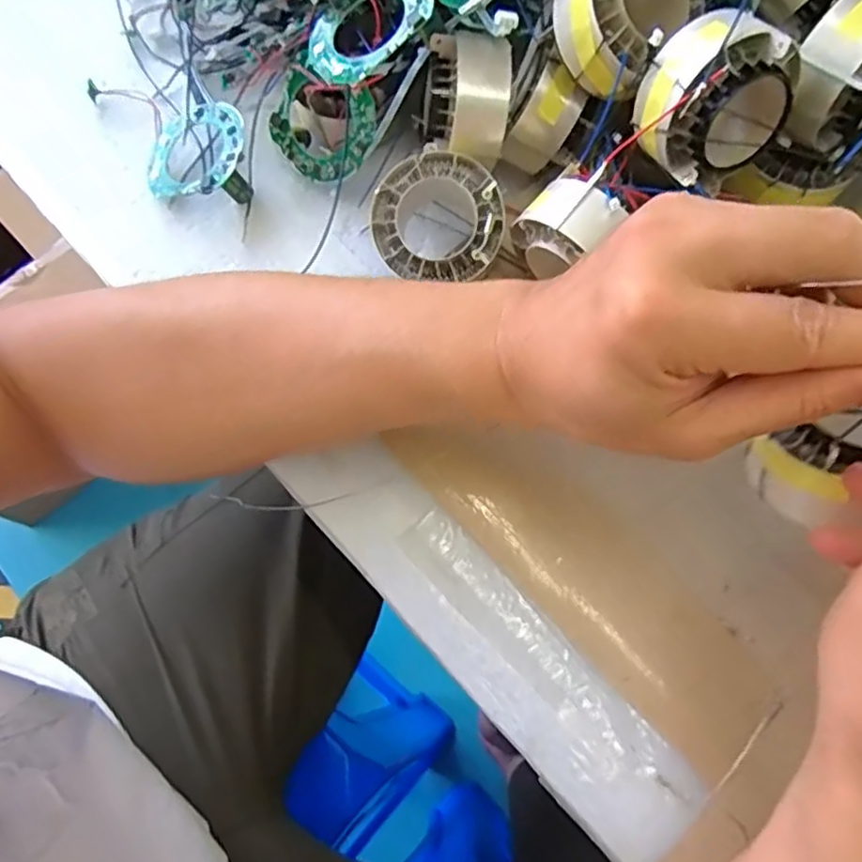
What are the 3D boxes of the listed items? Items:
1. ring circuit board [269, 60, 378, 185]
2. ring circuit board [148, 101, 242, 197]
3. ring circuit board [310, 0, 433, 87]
[{"bbox_3d":[-0.062,-0.168,0.363,0.061,0.055,0.012,29,31,15],"label":"ring circuit board"},{"bbox_3d":[-0.132,-0.162,0.373,0.058,0.010,0.057,-7,72,19],"label":"ring circuit board"},{"bbox_3d":[-0.031,-0.200,0.323,0.064,0.011,0.055,-32,62,12],"label":"ring circuit board"}]

